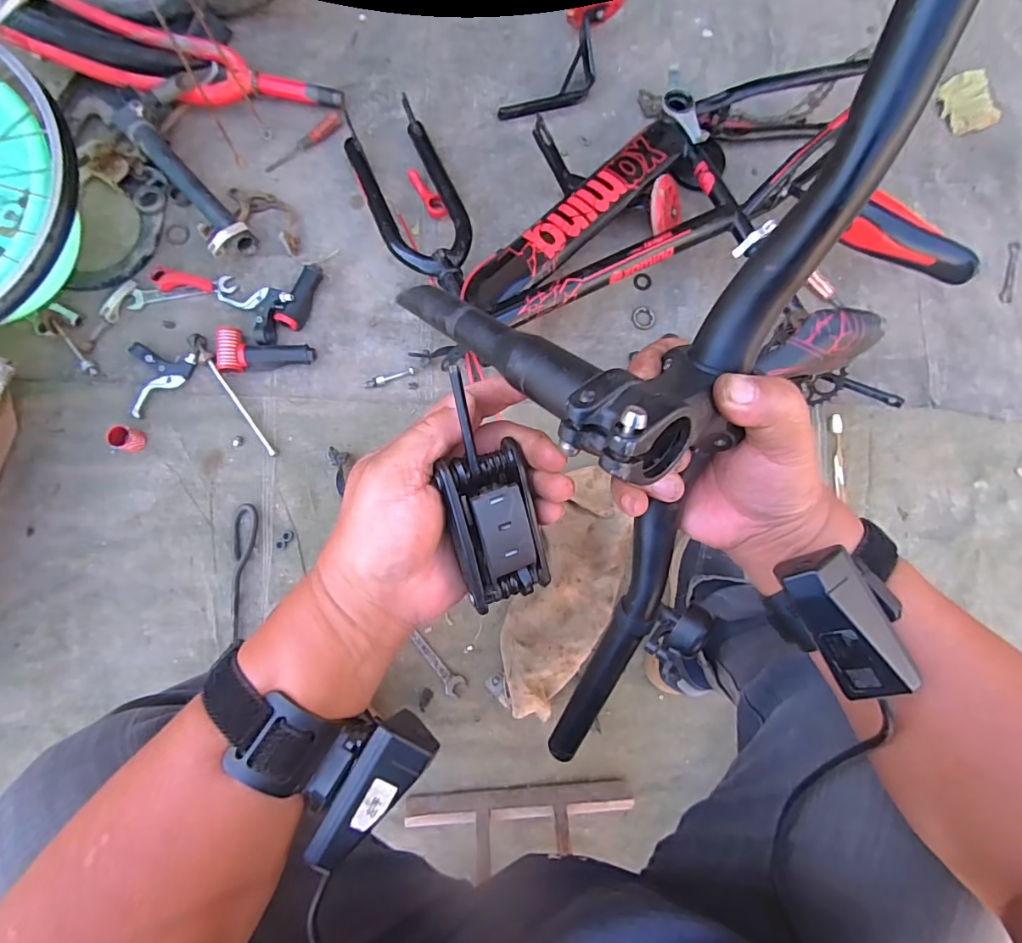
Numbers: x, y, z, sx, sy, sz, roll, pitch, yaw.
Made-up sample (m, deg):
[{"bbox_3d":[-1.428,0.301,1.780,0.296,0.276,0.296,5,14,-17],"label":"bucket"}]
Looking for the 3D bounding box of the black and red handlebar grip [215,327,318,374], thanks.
[{"bbox_3d":[-0.364,-0.180,0.725,0.133,0.032,0.061,-3,85,-6],"label":"black and red handlebar grip"}]

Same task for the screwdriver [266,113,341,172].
[{"bbox_3d":[-0.324,-0.516,0.762,0.140,0.019,0.024,-34,89,-8],"label":"screwdriver"}]

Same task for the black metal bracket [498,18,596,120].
[{"bbox_3d":[0.074,-0.644,0.809,0.201,0.040,0.076,-43,90,-8],"label":"black metal bracket"}]

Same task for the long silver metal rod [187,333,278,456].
[{"bbox_3d":[-0.413,-0.112,0.722,0.021,0.017,0.211,-32,89,-8],"label":"long silver metal rod"}]

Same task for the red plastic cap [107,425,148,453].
[{"bbox_3d":[-0.548,-0.046,0.695,0.036,0.028,0.032,14,83,-4],"label":"red plastic cap"}]

